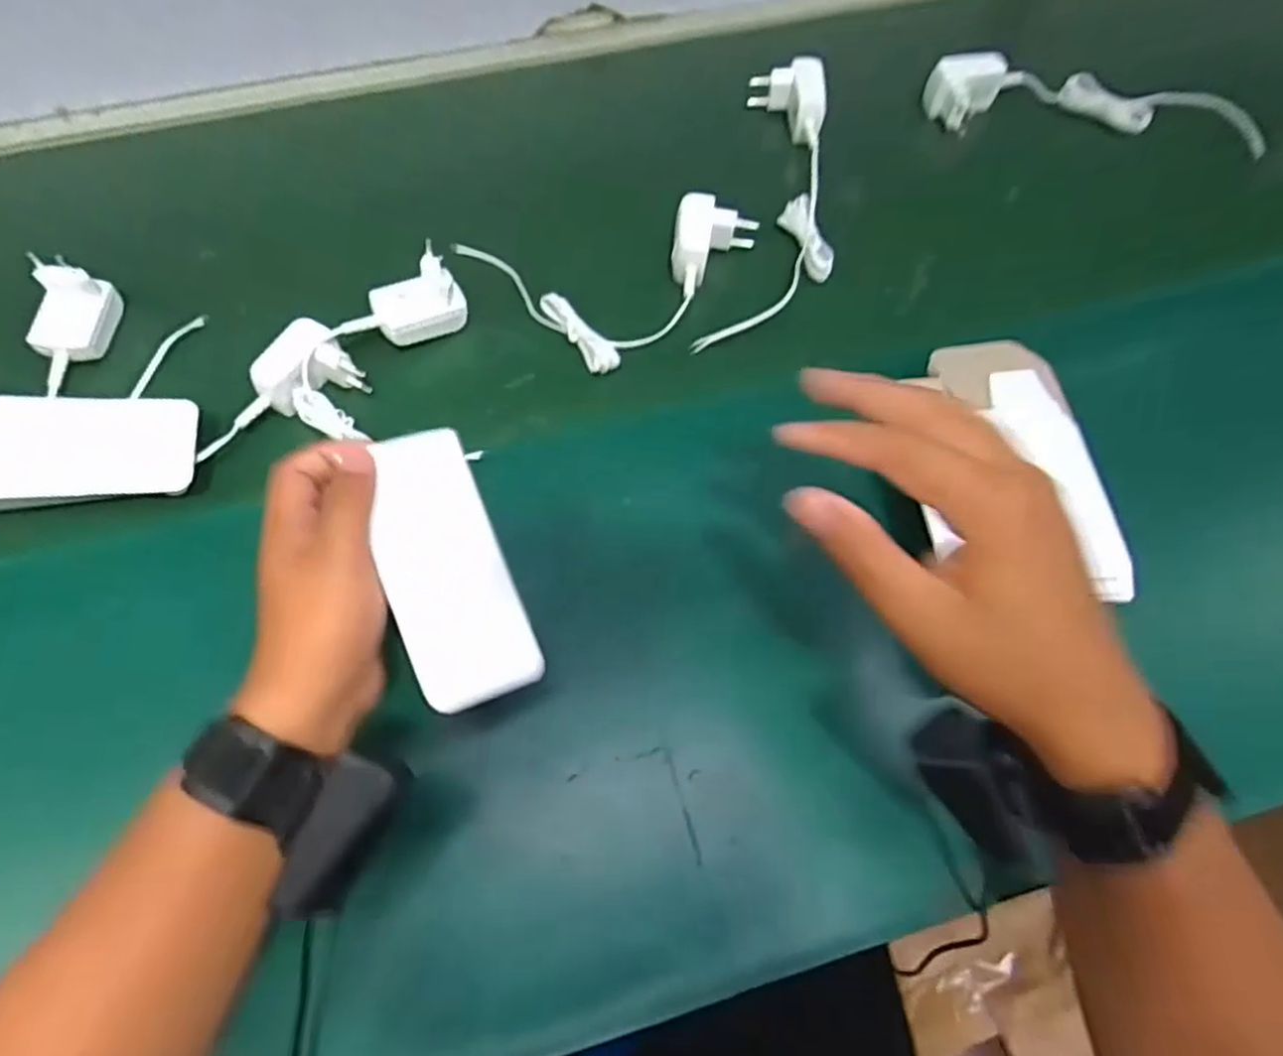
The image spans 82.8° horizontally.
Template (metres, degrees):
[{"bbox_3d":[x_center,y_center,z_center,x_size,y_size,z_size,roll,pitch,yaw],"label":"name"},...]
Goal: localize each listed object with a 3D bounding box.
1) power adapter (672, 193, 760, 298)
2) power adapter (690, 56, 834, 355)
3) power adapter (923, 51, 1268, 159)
[{"bbox_3d":[0.051,-0.208,0.547,0.058,0.033,0.079,13,64,7],"label":"power adapter"},{"bbox_3d":[0.111,-0.261,0.578,0.086,0.044,0.296,10,64,5],"label":"power adapter"},{"bbox_3d":[0.384,-0.363,0.625,0.268,0.045,0.061,9,64,4],"label":"power adapter"}]

